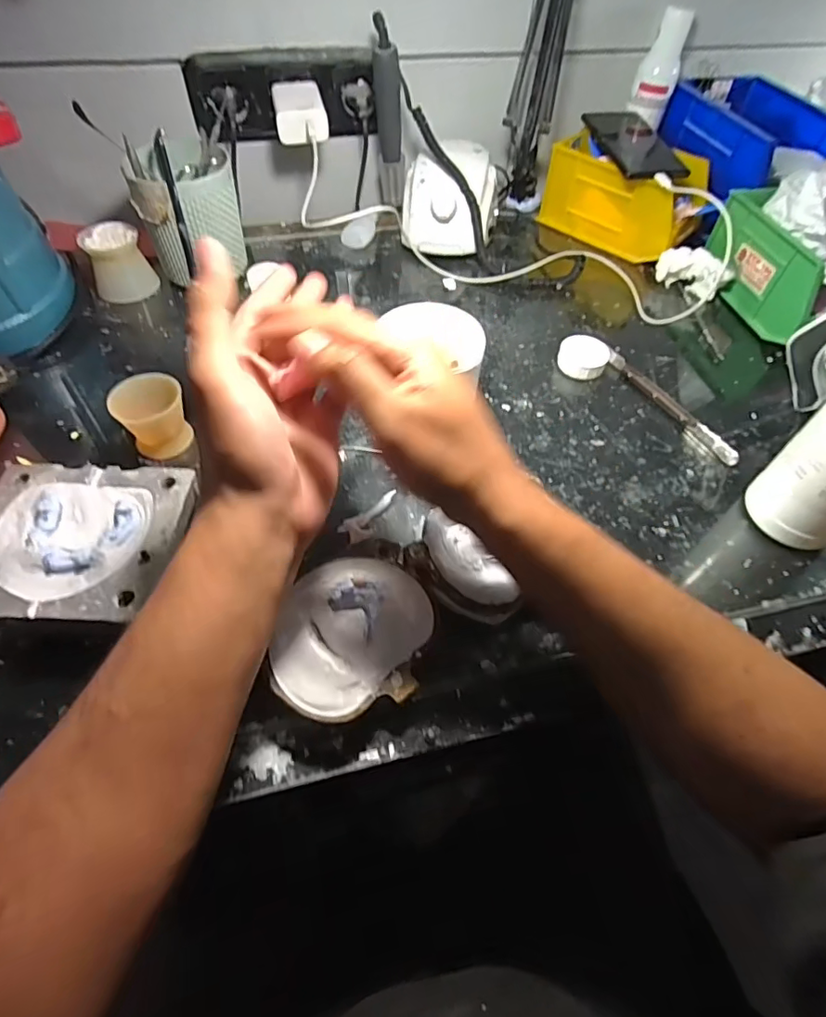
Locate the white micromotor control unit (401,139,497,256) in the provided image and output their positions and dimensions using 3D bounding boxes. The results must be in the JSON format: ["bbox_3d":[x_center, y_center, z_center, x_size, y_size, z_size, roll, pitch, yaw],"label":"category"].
[{"bbox_3d":[0.045,-0.359,0.614,0.105,0.083,0.137,9,55,3],"label":"white micromotor control unit"}]

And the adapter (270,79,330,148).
[{"bbox_3d":[-0.121,-0.423,0.559,0.053,0.034,0.083,-10,56,-10],"label":"adapter"}]

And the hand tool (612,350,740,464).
[{"bbox_3d":[0.233,-0.096,0.478,0.012,0.014,0.155,-23,59,-18],"label":"hand tool"}]

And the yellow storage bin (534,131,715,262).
[{"bbox_3d":[0.251,-0.372,0.627,0.167,0.084,0.096,38,61,22],"label":"yellow storage bin"}]

